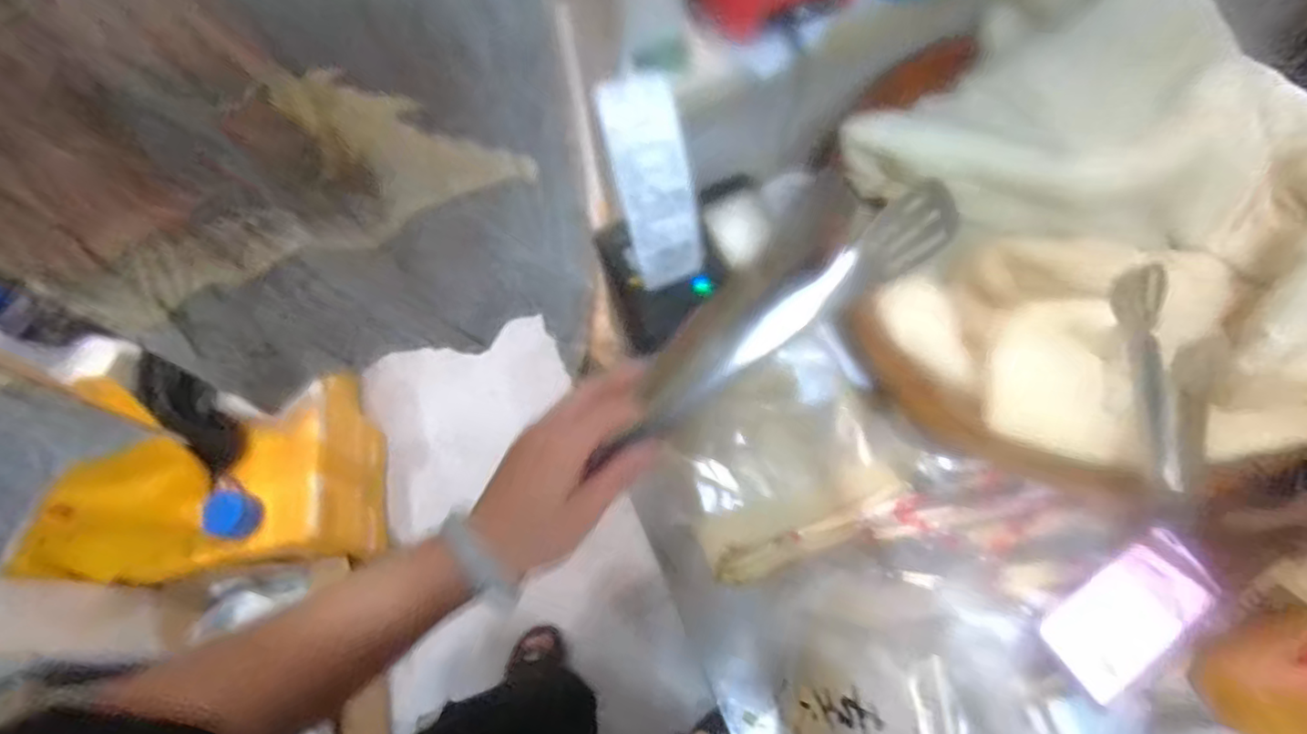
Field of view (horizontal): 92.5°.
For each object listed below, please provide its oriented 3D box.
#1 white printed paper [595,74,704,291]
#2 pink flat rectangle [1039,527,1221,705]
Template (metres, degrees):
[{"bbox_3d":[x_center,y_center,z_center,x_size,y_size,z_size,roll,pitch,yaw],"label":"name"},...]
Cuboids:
[{"bbox_3d":[0.001,-0.145,0.514,0.060,0.173,0.020,-18,35,-5],"label":"white printed paper"},{"bbox_3d":[0.403,0.208,0.527,0.141,0.011,0.080,-39,78,-3],"label":"pink flat rectangle"}]

